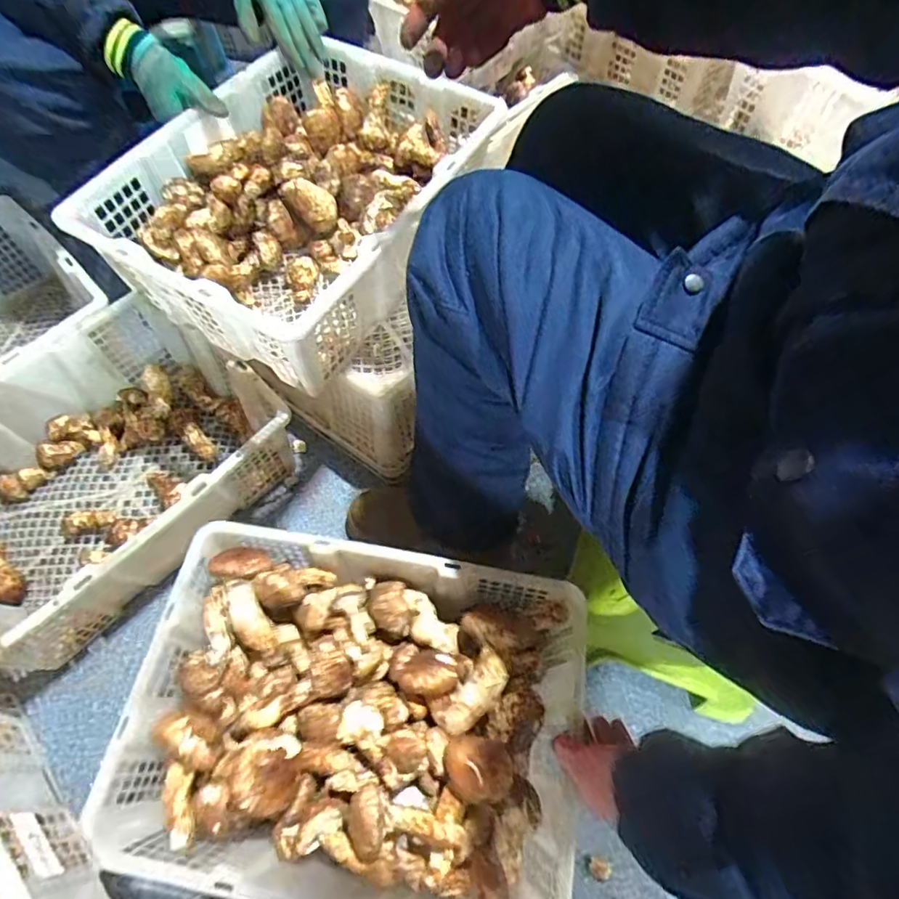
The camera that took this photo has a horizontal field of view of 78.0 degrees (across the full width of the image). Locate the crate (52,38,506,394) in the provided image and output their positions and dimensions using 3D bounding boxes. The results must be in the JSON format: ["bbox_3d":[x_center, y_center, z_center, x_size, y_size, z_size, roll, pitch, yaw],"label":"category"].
[{"bbox_3d":[-0.183,-0.323,0.747,0.347,0.167,0.466,27,66,13],"label":"crate"}]

